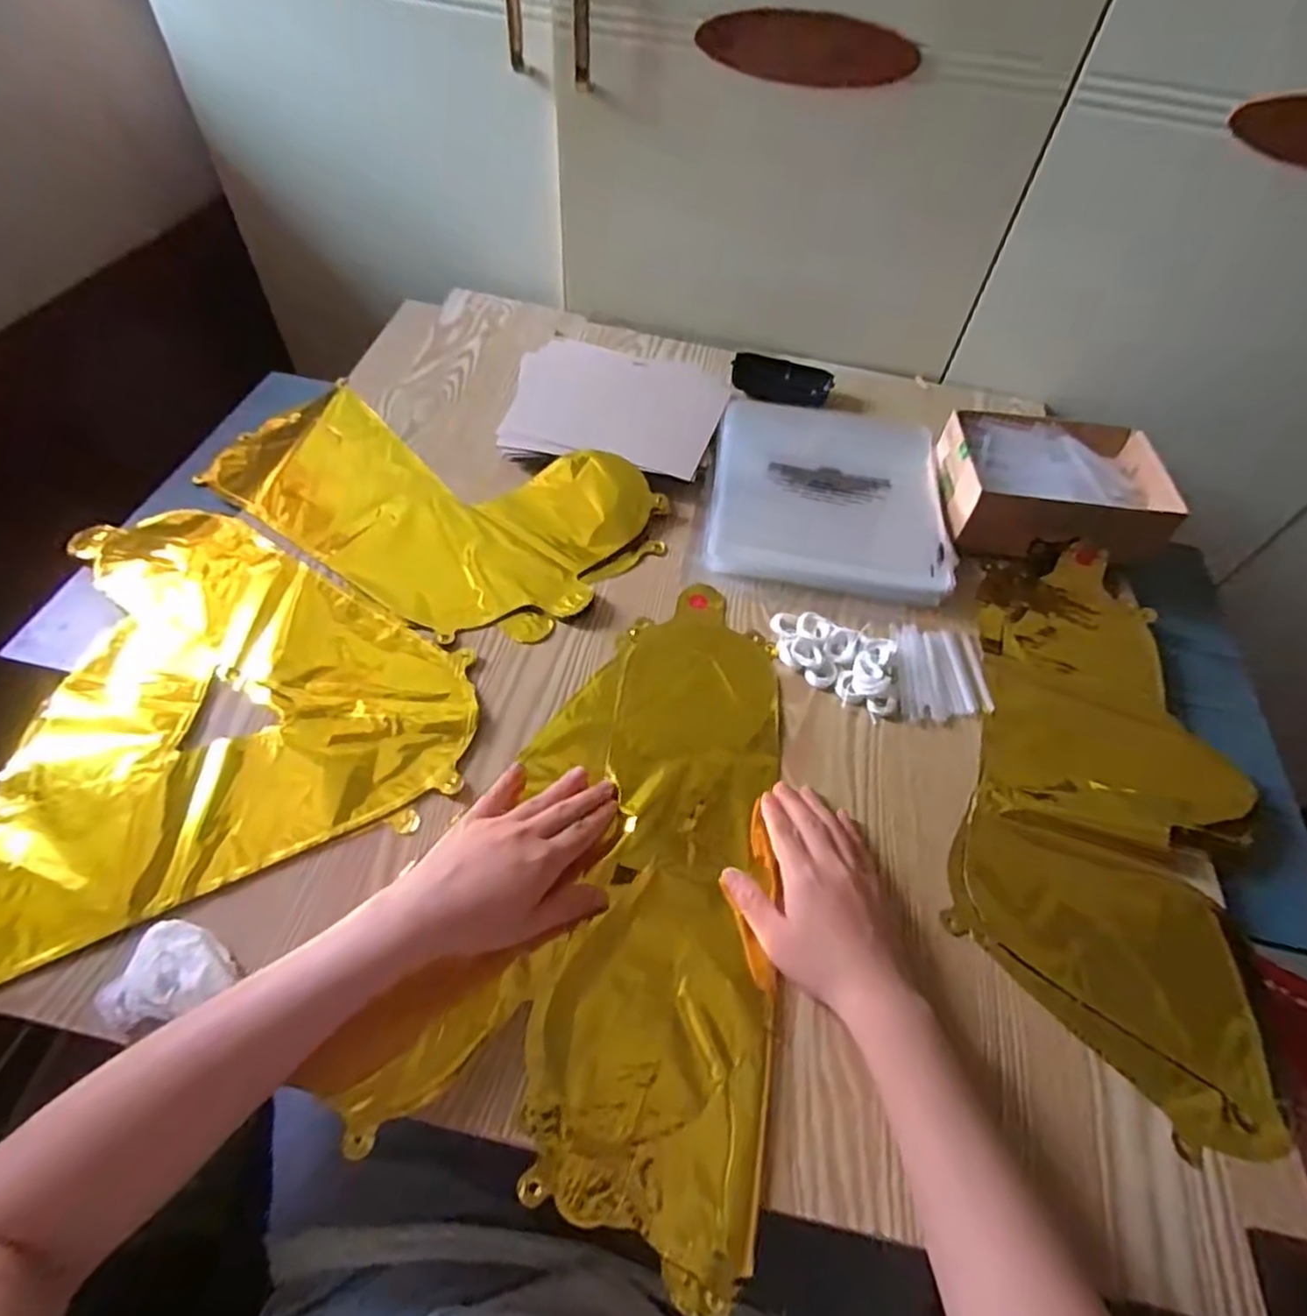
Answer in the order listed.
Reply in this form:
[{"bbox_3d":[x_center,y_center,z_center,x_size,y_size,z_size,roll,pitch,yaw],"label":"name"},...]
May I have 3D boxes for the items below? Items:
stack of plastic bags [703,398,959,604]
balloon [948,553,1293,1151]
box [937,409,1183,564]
[{"bbox_3d":[0.166,-0.163,0.660,0.214,0.028,0.244,9,54,1],"label":"stack of plastic bags"},{"bbox_3d":[0.331,0.087,0.502,0.192,0.015,0.416,19,55,9],"label":"balloon"},{"bbox_3d":[0.368,-0.159,0.641,0.191,0.068,0.150,6,54,-1],"label":"box"}]

